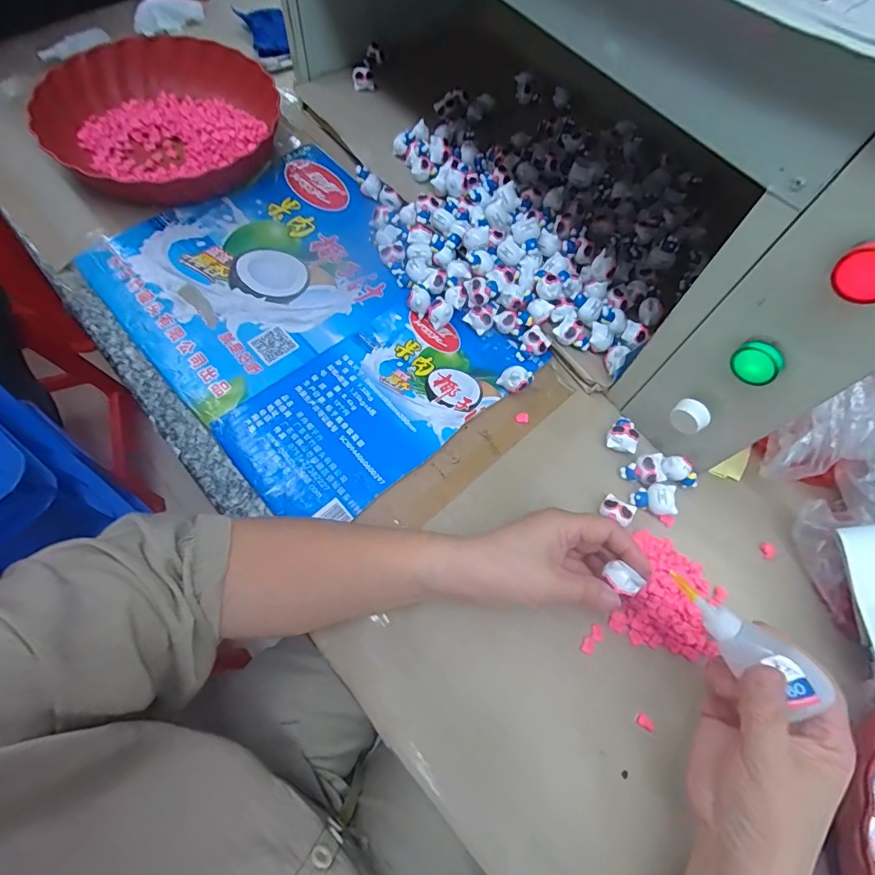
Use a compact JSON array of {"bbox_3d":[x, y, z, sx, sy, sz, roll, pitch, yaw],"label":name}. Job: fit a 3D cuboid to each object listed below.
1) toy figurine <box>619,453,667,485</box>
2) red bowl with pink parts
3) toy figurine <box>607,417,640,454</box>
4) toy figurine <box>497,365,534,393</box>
[{"bbox_3d":[0.177,0.029,0.390,0.032,0.015,0.024,-8,65,-9],"label":"toy figurine"},{"bbox_3d":[-0.304,-0.349,0.507,0.218,0.059,0.218,2,64,-4],"label":"red bowl with pink parts"},{"bbox_3d":[0.163,-0.003,0.405,0.024,0.017,0.032,12,63,1],"label":"toy figurine"},{"bbox_3d":[0.072,-0.053,0.417,0.027,0.029,0.022,-39,73,-21],"label":"toy figurine"}]

